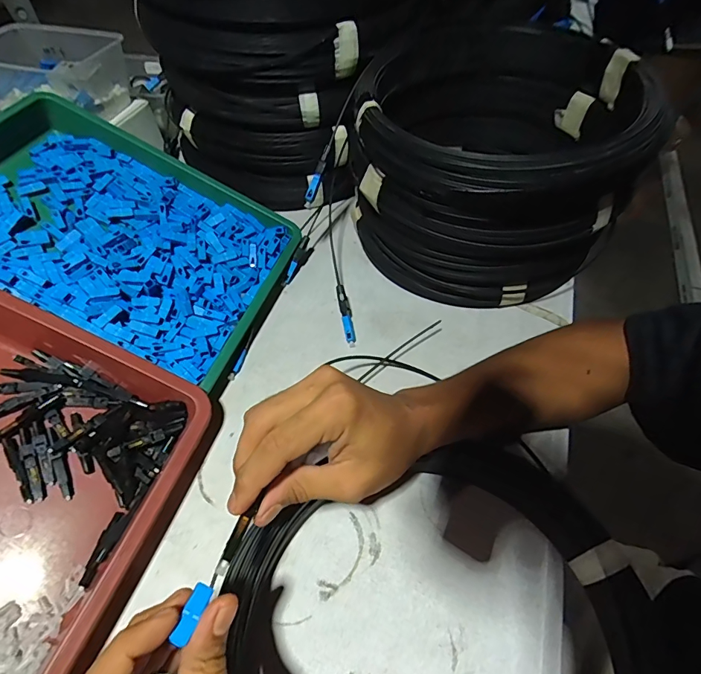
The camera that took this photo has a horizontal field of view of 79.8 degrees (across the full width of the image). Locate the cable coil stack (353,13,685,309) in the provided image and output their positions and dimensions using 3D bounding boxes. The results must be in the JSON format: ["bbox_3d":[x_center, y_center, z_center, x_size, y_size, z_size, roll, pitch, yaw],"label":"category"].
[{"bbox_3d":[0.132,-0.178,0.445,0.264,0.180,0.277,7,54,8],"label":"cable coil stack"}]

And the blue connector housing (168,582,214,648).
[{"bbox_3d":[-0.075,0.131,0.199,0.008,0.004,0.025,11,41,11],"label":"blue connector housing"}]

